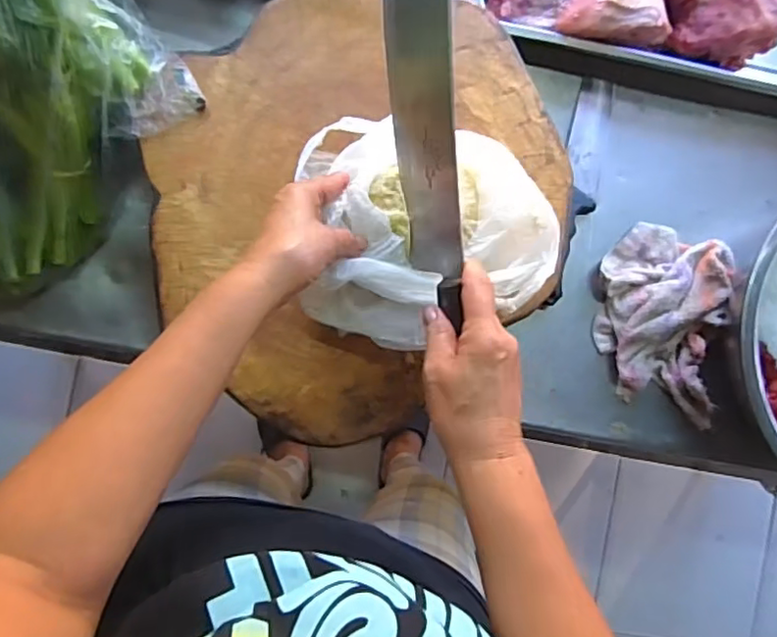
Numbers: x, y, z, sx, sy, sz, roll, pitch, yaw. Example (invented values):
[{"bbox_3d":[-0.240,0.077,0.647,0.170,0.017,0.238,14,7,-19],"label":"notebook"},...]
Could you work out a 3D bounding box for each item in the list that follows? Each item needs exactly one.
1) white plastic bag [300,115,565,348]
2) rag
[{"bbox_3d":[0.031,-0.081,0.525,0.201,0.085,0.203,-2,91,-8],"label":"white plastic bag"},{"bbox_3d":[0.304,0.005,0.696,0.130,0.037,0.219,6,90,-8],"label":"rag"}]

